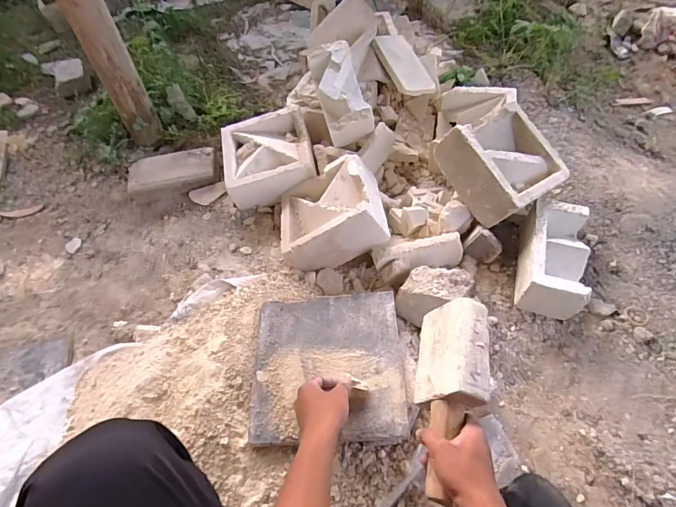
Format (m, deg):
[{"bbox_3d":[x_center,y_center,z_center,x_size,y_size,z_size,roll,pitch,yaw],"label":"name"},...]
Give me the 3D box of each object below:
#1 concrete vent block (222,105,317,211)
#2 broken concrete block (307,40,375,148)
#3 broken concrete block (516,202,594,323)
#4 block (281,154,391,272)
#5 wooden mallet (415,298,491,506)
[{"bbox_3d":[-0.167,-0.229,0.983,0.204,0.097,0.213,-11,55,-2],"label":"concrete vent block"},{"bbox_3d":[0.008,-0.363,0.936,0.102,0.084,0.215,-15,80,-5],"label":"broken concrete block"},{"bbox_3d":[0.413,0.000,0.783,0.101,0.092,0.220,12,58,14],"label":"broken concrete block"},{"bbox_3d":[-0.017,-0.085,0.871,0.208,0.099,0.215,-25,45,19],"label":"block"},{"bbox_3d":[0.148,0.179,0.535,0.085,0.078,0.252,8,57,11],"label":"wooden mallet"}]

